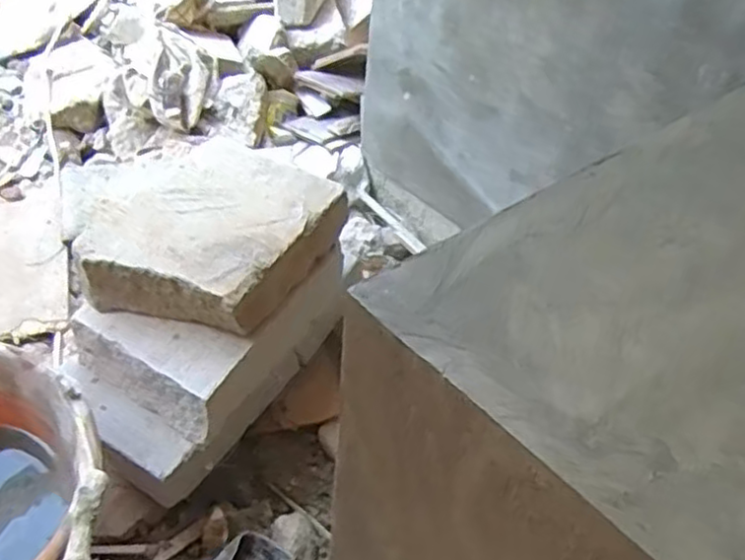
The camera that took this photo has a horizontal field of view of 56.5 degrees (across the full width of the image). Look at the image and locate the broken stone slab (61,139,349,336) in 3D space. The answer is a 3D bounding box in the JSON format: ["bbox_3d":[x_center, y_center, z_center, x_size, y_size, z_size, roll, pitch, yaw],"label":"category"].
[{"bbox_3d":[-0.176,-0.048,0.786,0.206,0.087,0.236,22,45,16],"label":"broken stone slab"}]

